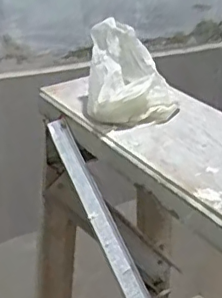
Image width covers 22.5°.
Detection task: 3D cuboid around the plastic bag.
[{"bbox_3d":[0.035,-0.120,0.886,0.143,0.134,0.139,0,25,1],"label":"plastic bag"}]

